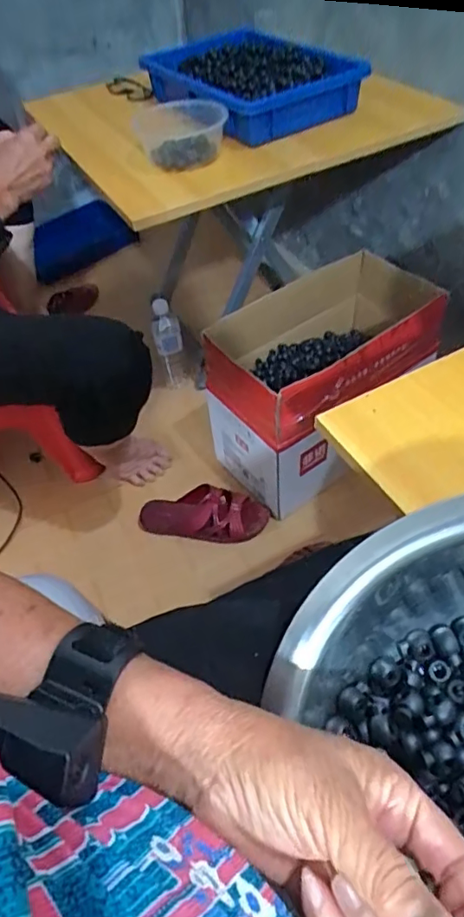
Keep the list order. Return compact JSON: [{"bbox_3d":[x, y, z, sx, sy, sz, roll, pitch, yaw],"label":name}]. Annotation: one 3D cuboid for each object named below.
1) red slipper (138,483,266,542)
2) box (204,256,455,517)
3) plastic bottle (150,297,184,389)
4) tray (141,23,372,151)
[{"bbox_3d":[-0.053,0.106,1.005,0.236,0.058,0.090,6,50,10],"label":"red slipper"},{"bbox_3d":[0.173,-0.153,1.010,0.422,0.295,0.241,-35,55,-22],"label":"box"},{"bbox_3d":[-0.141,-0.251,1.213,0.060,0.211,0.060,-14,50,-7],"label":"plastic bottle"},{"bbox_3d":[0.034,-0.704,0.996,0.274,0.094,0.412,-20,51,-12],"label":"tray"}]

